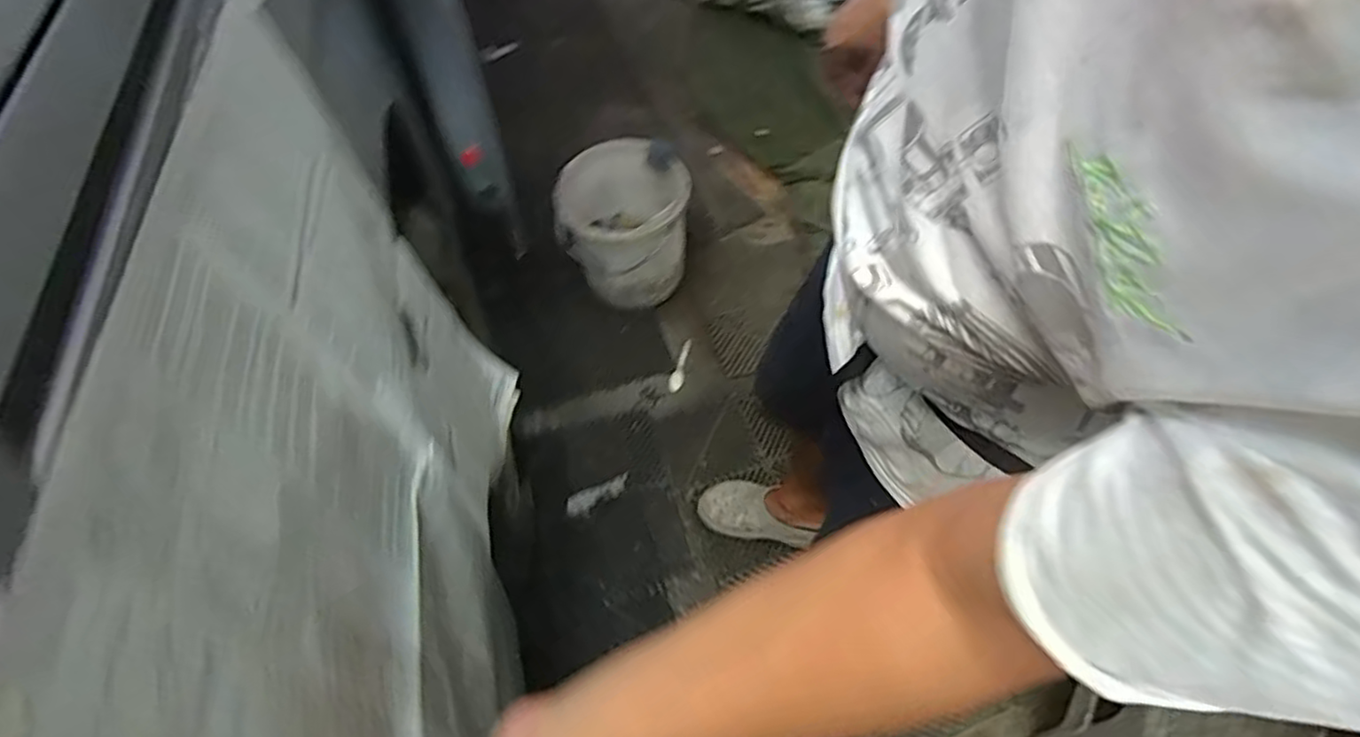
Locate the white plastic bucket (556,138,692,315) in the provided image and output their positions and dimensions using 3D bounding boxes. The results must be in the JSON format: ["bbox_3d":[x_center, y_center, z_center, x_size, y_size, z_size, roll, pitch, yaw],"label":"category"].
[{"bbox_3d":[-0.130,-0.337,1.713,0.321,0.335,0.346,-1,52,2],"label":"white plastic bucket"}]

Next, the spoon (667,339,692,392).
[{"bbox_3d":[-0.001,-0.009,1.686,0.036,0.008,0.154,6,55,9],"label":"spoon"}]

